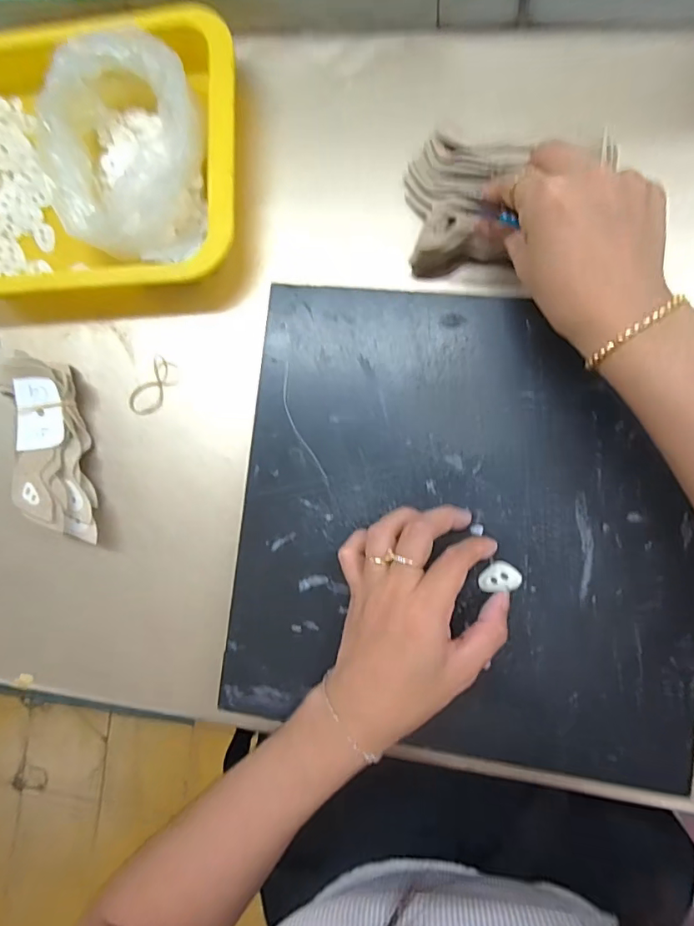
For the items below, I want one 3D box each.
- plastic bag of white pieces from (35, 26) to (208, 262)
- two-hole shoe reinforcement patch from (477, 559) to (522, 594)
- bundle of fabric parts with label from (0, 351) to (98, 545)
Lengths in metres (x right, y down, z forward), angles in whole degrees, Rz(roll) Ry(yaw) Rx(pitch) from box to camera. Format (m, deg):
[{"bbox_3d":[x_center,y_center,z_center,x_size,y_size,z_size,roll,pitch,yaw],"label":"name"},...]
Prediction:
[{"bbox_3d":[-0.161,-0.231,0.367,0.109,0.062,0.144,-1,87,8],"label":"plastic bag of white pieces"},{"bbox_3d":[0.099,0.073,0.325,0.027,0.004,0.019,-6,85,6],"label":"two-hole shoe reinforcement patch"},{"bbox_3d":[-0.224,-0.009,0.377,0.049,0.040,0.143,-12,86,7],"label":"bundle of fabric parts with label"}]

